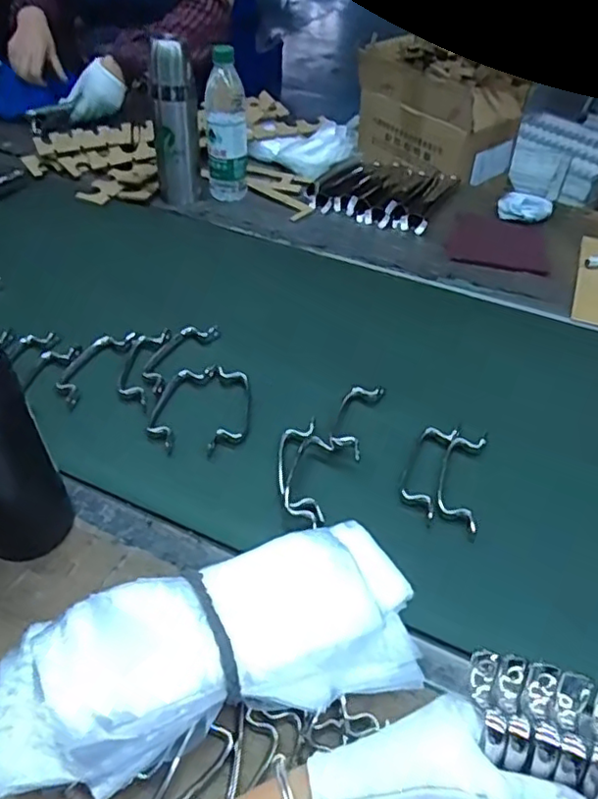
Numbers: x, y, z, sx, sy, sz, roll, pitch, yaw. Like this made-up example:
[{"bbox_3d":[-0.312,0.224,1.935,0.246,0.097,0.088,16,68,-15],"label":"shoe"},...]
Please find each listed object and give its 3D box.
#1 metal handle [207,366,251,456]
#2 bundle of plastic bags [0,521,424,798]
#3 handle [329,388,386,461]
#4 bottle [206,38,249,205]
[{"bbox_3d":[-0.072,0.011,0.670,0.039,0.021,0.119,3,44,-1],"label":"metal handle"},{"bbox_3d":[-0.061,0.181,0.458,0.312,0.078,0.127,-13,46,-17],"label":"bundle of plastic bags"},{"bbox_3d":[0.059,0.017,0.660,0.041,0.023,0.108,17,45,13],"label":"handle"},{"bbox_3d":[-0.115,-0.431,0.983,0.062,0.212,0.055,-3,44,-7],"label":"bottle"}]

